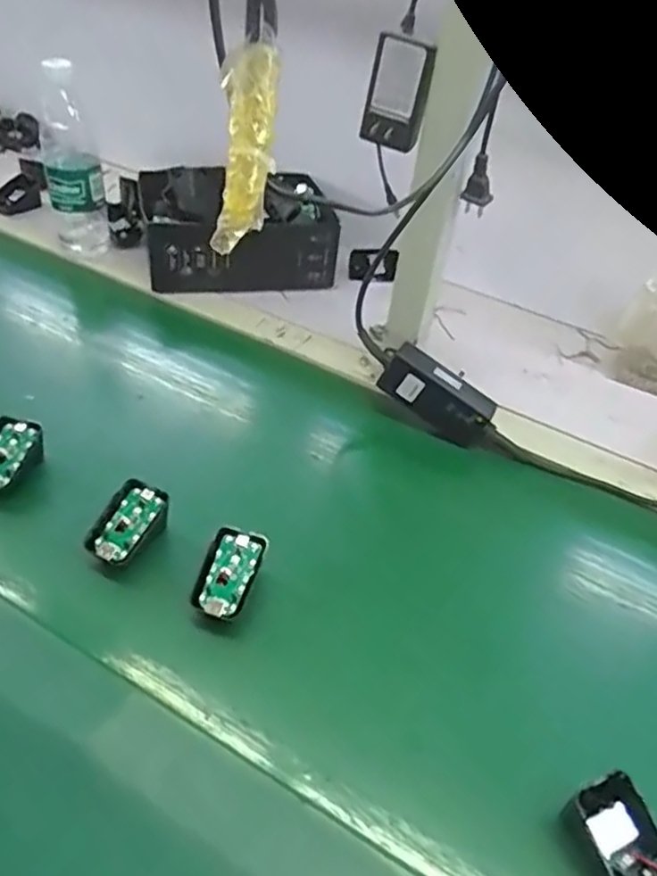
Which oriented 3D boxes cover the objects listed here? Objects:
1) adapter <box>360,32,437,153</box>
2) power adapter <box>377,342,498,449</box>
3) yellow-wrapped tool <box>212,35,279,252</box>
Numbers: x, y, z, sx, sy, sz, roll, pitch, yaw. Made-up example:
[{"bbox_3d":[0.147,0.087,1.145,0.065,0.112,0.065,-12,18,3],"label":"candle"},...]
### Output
[{"bbox_3d":[0.056,-0.284,0.548,0.051,0.079,0.026,14,41,7],"label":"adapter"},{"bbox_3d":[0.112,-0.040,0.668,0.119,0.050,0.038,36,48,0],"label":"power adapter"},{"bbox_3d":[-0.030,-0.105,0.242,0.018,0.072,0.013,11,15,6],"label":"yellow-wrapped tool"}]

